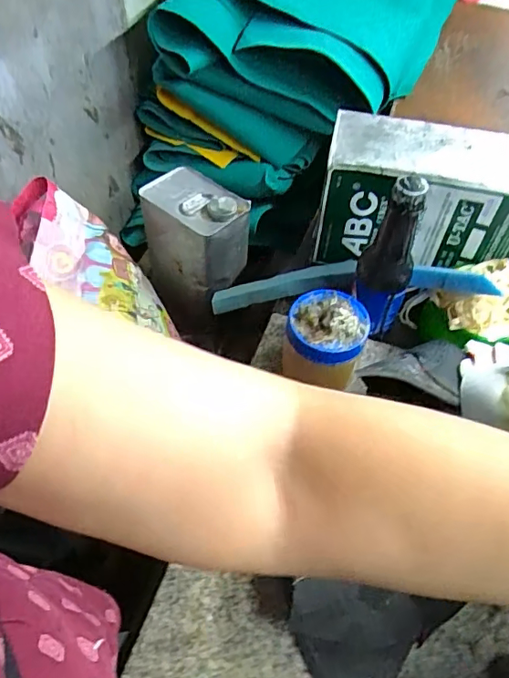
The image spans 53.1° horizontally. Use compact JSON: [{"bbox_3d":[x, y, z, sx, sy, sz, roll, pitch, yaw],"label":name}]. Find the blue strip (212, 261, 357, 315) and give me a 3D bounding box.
[{"bbox_3d":[0.032,-0.062,0.599,0.171,0.026,0.013,-13,14,10],"label":"blue strip"}]

